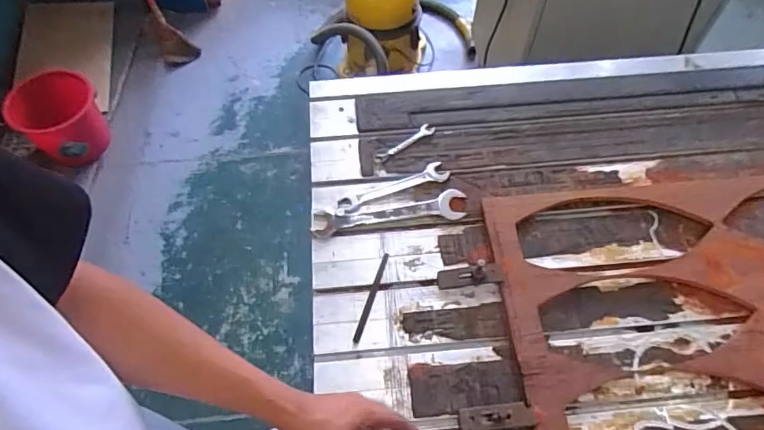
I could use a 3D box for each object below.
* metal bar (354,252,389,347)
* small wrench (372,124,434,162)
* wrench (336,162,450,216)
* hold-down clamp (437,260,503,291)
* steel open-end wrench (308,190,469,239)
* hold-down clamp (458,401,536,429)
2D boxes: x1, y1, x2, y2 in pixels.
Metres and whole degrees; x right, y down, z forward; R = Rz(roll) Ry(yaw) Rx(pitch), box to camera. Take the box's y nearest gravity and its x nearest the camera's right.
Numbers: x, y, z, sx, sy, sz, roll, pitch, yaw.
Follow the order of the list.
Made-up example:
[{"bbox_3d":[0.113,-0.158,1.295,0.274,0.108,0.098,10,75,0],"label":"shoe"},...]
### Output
[{"bbox_3d":[-0.015,0.124,0.746,0.009,0.004,0.148,15,60,10],"label":"metal bar"},{"bbox_3d":[0.041,-0.129,0.893,0.125,0.007,0.022,-32,63,-18],"label":"small wrench"},{"bbox_3d":[0.019,-0.046,0.842,0.196,0.007,0.038,-19,60,-11],"label":"wrench"},{"bbox_3d":[0.130,0.088,0.741,0.097,0.036,0.030,-11,57,15],"label":"hold-down clamp"},{"bbox_3d":[0.014,-0.003,0.812,0.252,0.010,0.052,-8,58,-4],"label":"steel open-end wrench"},{"bbox_3d":[0.150,0.262,0.643,0.097,0.021,0.030,-5,58,-2],"label":"hold-down clamp"}]

